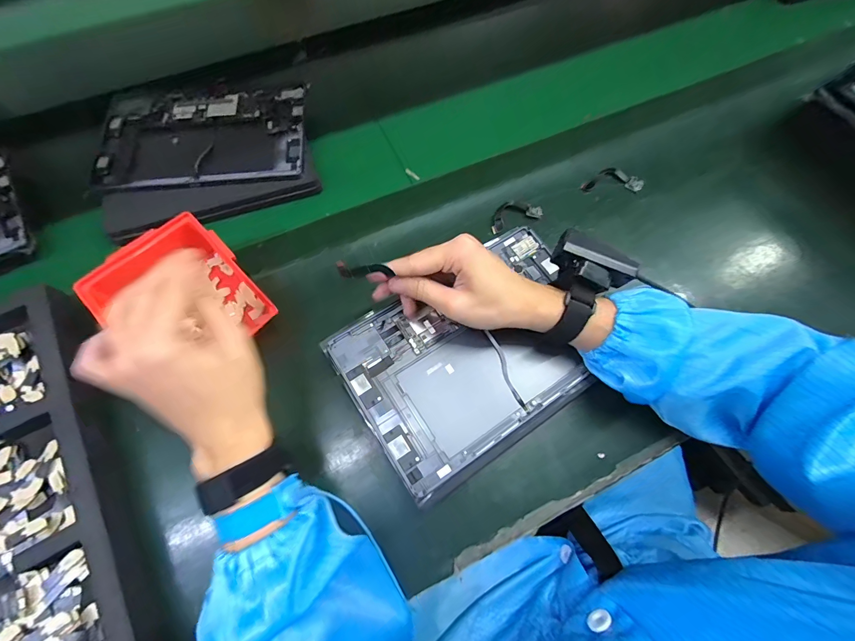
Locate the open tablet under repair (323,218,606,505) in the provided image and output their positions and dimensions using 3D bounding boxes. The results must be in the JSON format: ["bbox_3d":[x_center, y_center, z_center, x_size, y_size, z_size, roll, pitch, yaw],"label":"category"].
[{"bbox_3d":[0.050,0.028,0.371,0.250,0.014,0.177,-32,71,-13],"label":"open tablet under repair"}]

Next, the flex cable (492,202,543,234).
[{"bbox_3d":[0.106,-0.133,0.455,0.067,0.011,0.034,-21,69,-9],"label":"flex cable"}]

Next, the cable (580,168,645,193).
[{"bbox_3d":[0.237,-0.181,0.479,0.078,0.005,0.040,0,67,-1],"label":"cable"}]

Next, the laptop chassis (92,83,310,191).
[{"bbox_3d":[-0.286,-0.239,0.475,0.255,0.015,0.178,-4,67,-2],"label":"laptop chassis"}]

